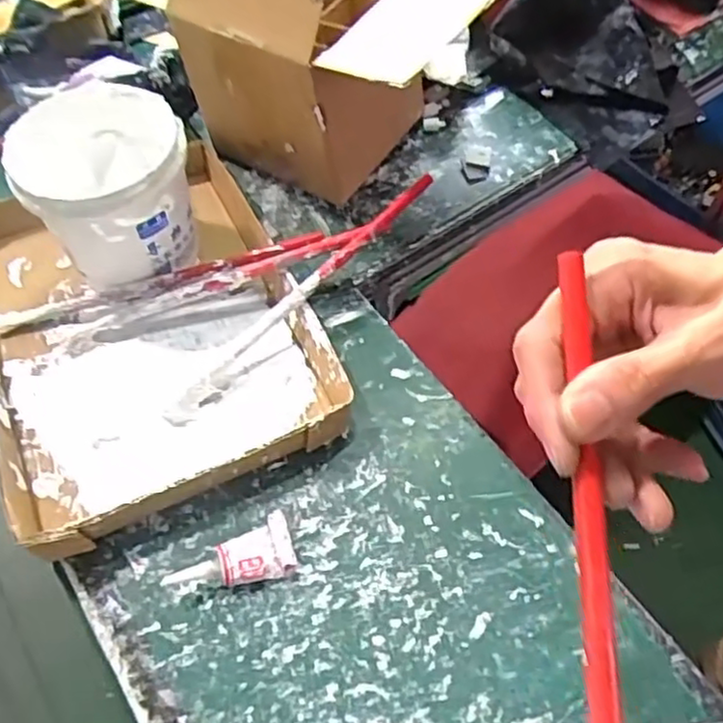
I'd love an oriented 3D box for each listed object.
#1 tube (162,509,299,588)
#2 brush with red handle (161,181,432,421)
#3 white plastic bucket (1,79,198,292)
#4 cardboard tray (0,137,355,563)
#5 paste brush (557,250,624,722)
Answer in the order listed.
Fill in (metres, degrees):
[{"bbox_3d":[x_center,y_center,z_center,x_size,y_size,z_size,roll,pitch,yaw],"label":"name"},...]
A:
[{"bbox_3d":[-0.082,0.125,0.447,0.081,0.016,0.038,-14,61,-23],"label":"tube"},{"bbox_3d":[-0.045,-0.049,0.529,0.262,0.022,0.017,-44,69,-8],"label":"brush with red handle"},{"bbox_3d":[-0.188,-0.125,0.538,0.114,0.120,0.105,-2,59,3],"label":"white plastic bucket"},{"bbox_3d":[-0.165,-0.031,0.534,0.230,0.036,0.291,-23,64,-13],"label":"cardboard tray"},{"bbox_3d":[0.078,0.093,0.231,0.012,0.010,0.259,-2,83,-2],"label":"paste brush"}]

